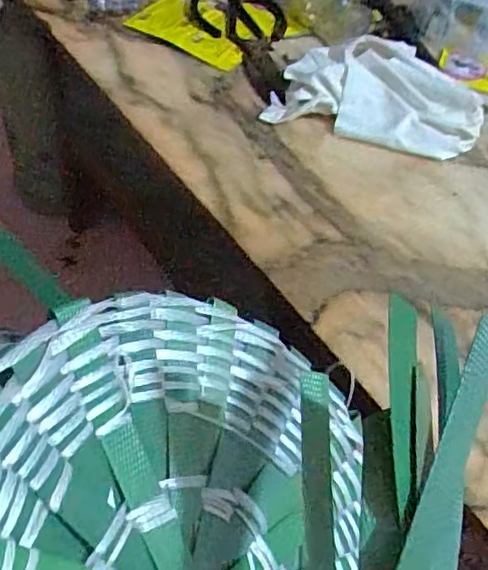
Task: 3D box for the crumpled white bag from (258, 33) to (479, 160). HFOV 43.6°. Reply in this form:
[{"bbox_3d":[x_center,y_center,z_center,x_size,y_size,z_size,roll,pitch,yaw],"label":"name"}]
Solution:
[{"bbox_3d":[0.132,-0.190,0.584,0.194,0.046,0.138,16,52,9],"label":"crumpled white bag"}]

